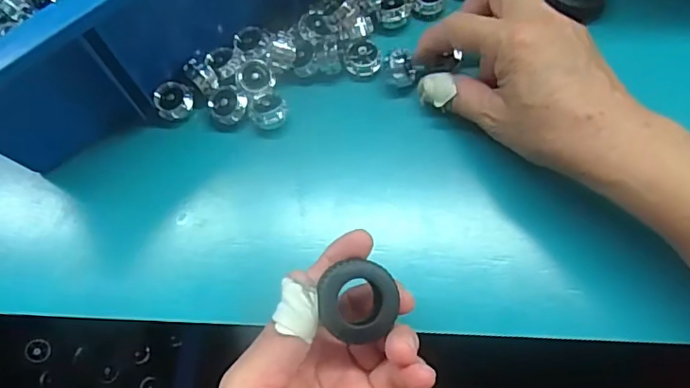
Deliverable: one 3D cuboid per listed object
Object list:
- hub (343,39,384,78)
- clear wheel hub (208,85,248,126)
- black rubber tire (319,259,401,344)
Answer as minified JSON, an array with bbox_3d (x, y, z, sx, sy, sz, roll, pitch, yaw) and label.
[{"bbox_3d":[0.011,-0.091,0.359,0.024,0.012,0.024,-1,73,2],"label":"hub"},{"bbox_3d":[-0.075,-0.057,0.347,0.024,0.012,0.024,-1,73,2],"label":"clear wheel hub"},{"bbox_3d":[0.006,0.049,0.246,0.032,0.012,0.032,-4,83,-13],"label":"black rubber tire"}]

